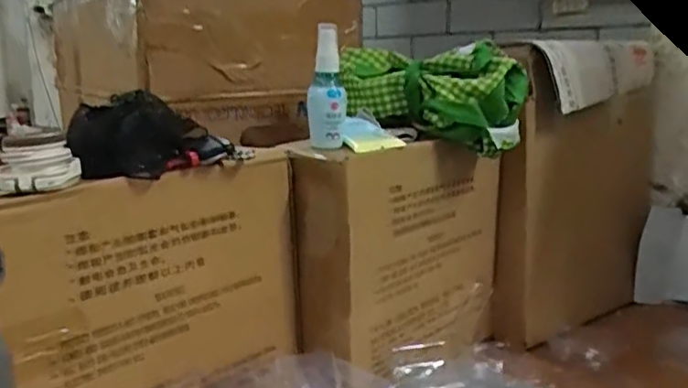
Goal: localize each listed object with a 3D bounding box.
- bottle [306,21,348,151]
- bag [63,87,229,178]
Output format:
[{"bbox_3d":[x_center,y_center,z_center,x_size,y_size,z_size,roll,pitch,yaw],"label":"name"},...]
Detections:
[{"bbox_3d":[-0.017,-0.106,0.631,0.037,0.118,0.031,-1,12,-2],"label":"bottle"},{"bbox_3d":[-0.157,-0.048,0.515,0.126,0.056,0.078,-4,12,-13],"label":"bag"}]

